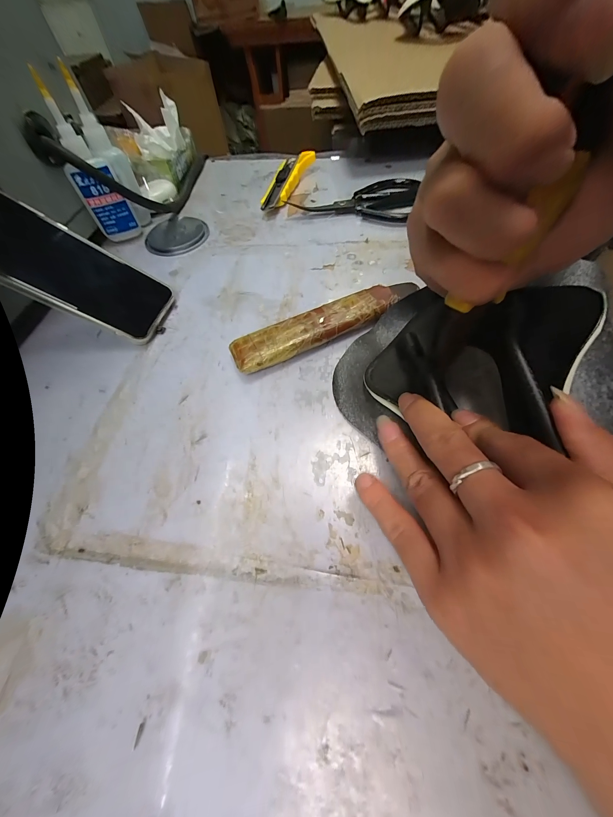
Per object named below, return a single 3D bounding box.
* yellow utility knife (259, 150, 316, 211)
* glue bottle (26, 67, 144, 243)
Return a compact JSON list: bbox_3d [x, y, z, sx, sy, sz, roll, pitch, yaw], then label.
[{"bbox_3d":[-0.029,-0.325,0.374,0.030,0.024,0.150,17,64,13],"label":"yellow utility knife"},{"bbox_3d":[-0.245,-0.263,0.296,0.045,0.126,0.033,-28,63,-10],"label":"glue bottle"}]

